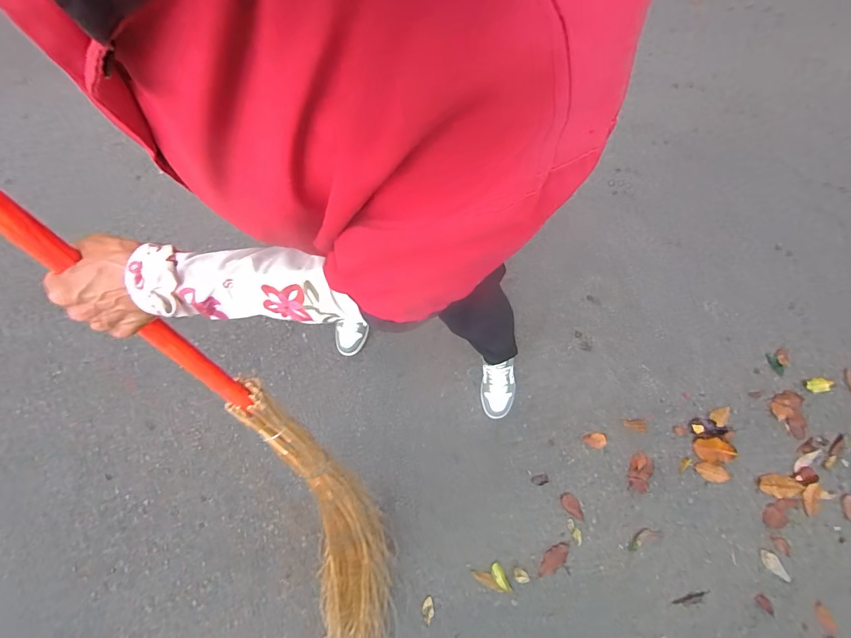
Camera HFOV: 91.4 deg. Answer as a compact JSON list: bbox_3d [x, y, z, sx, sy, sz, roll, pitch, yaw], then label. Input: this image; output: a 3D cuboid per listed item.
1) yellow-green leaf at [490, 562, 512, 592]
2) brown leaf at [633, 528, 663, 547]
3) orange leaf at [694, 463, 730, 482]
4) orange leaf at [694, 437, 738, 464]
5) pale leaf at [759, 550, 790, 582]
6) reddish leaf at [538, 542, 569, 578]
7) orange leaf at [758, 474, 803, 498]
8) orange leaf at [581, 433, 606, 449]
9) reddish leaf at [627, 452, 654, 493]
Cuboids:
[{"bbox_3d":[0.183,0.638,1.021,0.028,0.006,0.070,-23,74,-7],"label":"yellow-green leaf"},{"bbox_3d":[0.559,0.545,1.044,0.069,0.005,0.034,-14,73,-4],"label":"brown leaf"},{"bbox_3d":[0.752,0.403,1.091,0.085,0.008,0.045,13,73,4],"label":"orange leaf"},{"bbox_3d":[0.768,0.349,1.106,0.099,0.022,0.063,-2,73,-1],"label":"orange leaf"},{"bbox_3d":[0.852,0.604,1.016,0.039,0.004,0.075,-20,67,-4],"label":"pale leaf"},{"bbox_3d":[0.317,0.600,1.034,0.099,0.007,0.042,-38,77,-11],"label":"reddish leaf"},{"bbox_3d":[0.920,0.432,1.072,0.110,0.007,0.055,10,73,3],"label":"orange leaf"},{"bbox_3d":[0.460,0.332,1.131,0.060,0.008,0.041,-7,73,-2],"label":"orange leaf"},{"bbox_3d":[0.569,0.404,1.098,0.056,0.004,0.095,23,74,7],"label":"reddish leaf"}]

